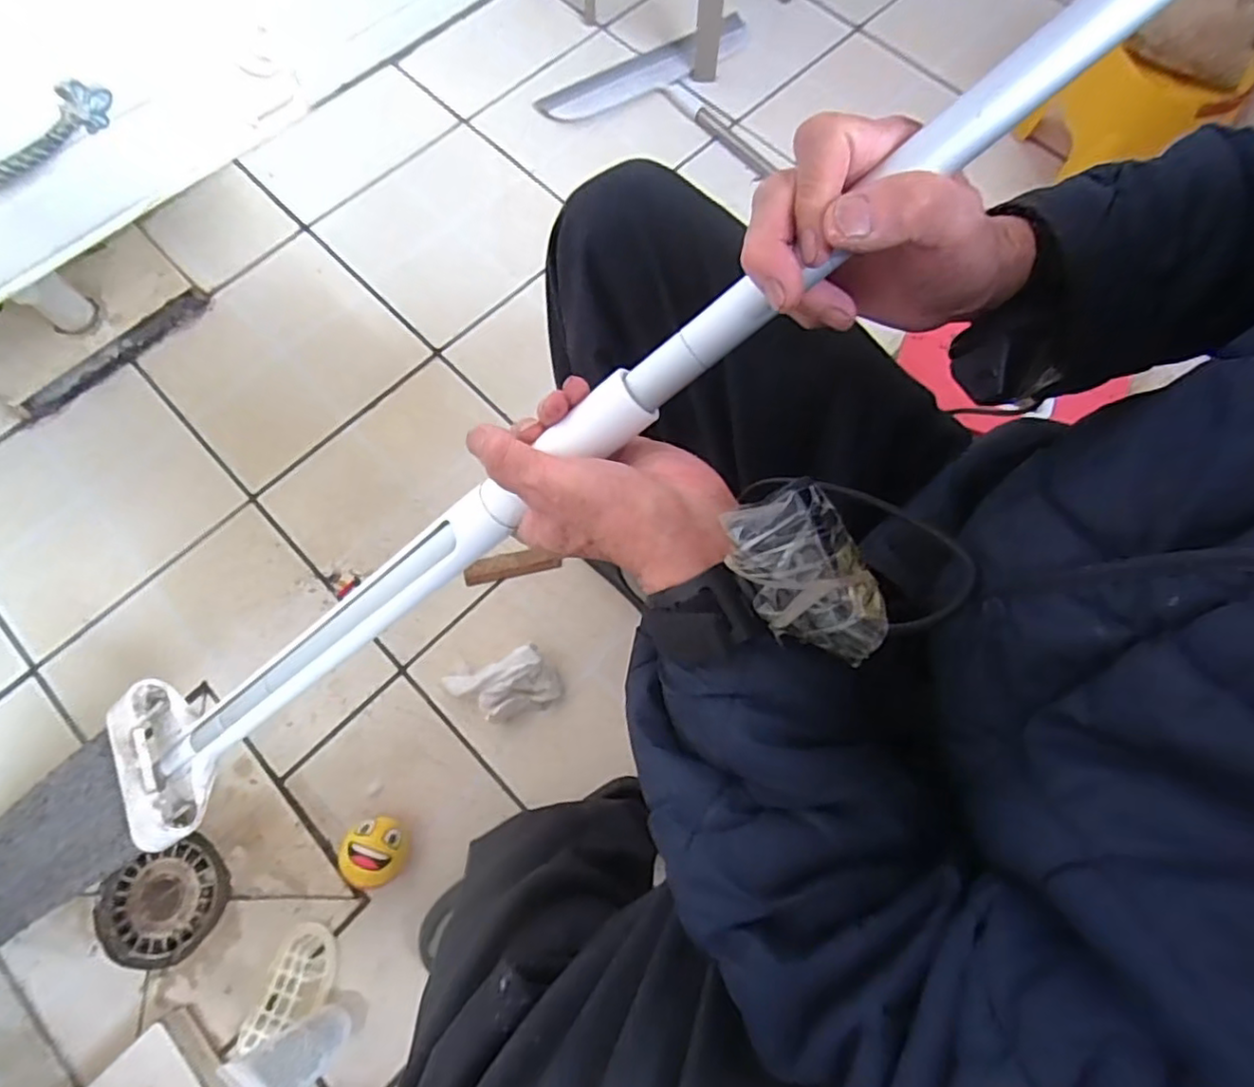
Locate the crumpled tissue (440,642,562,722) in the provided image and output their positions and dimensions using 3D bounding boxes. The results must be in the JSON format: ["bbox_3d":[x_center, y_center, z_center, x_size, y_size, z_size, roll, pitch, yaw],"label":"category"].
[{"bbox_3d":[-0.138,0.161,0.737,0.118,0.032,0.067,-20,73,-7],"label":"crumpled tissue"}]

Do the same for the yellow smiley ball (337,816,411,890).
[{"bbox_3d":[-0.253,0.313,0.675,0.059,0.068,0.064,0,72,0],"label":"yellow smiley ball"}]

